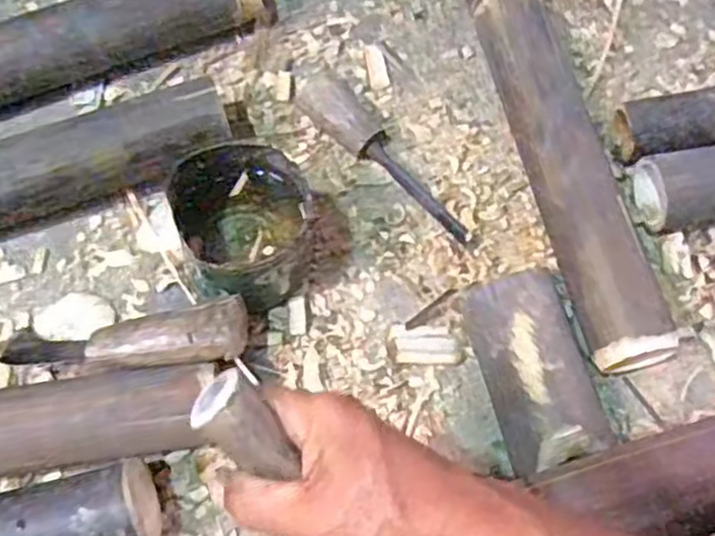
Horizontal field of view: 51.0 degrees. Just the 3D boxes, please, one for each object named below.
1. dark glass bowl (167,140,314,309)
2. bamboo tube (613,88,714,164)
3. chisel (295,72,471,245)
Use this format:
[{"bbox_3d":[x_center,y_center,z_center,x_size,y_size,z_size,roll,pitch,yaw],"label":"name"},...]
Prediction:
[{"bbox_3d":[-0.087,-0.026,0.585,0.092,0.126,0.100,0,71,0],"label":"dark glass bowl"},{"bbox_3d":[0.302,-0.124,0.665,0.143,0.055,0.054,-7,71,-2],"label":"bamboo tube"},{"bbox_3d":[0.027,-0.107,0.654,0.215,0.039,0.051,41,76,13],"label":"chisel"}]

